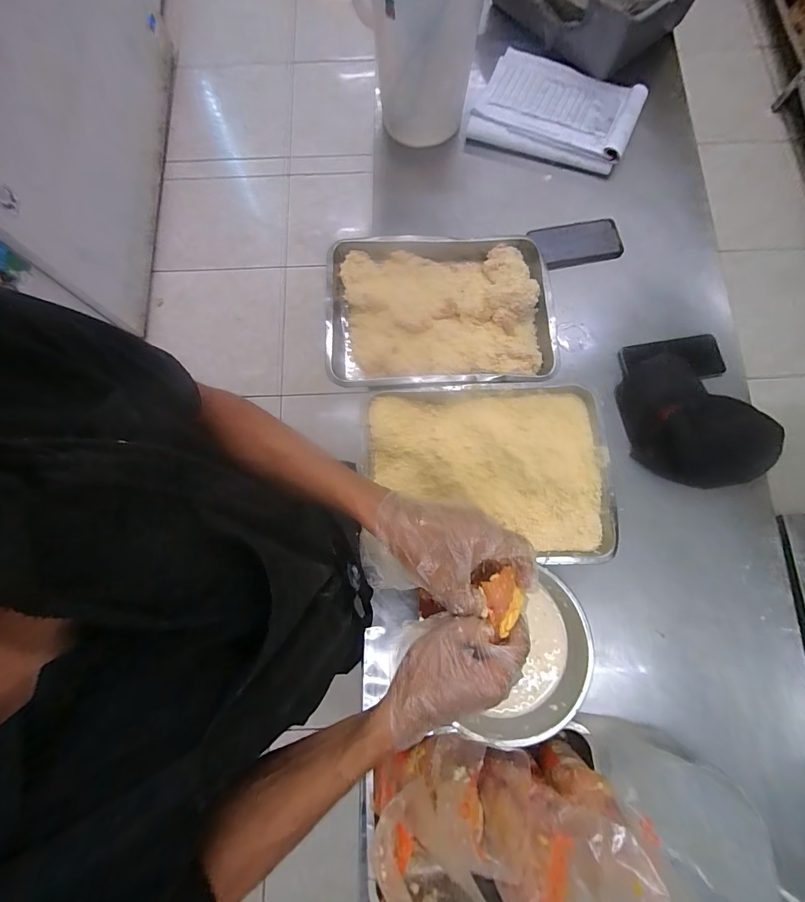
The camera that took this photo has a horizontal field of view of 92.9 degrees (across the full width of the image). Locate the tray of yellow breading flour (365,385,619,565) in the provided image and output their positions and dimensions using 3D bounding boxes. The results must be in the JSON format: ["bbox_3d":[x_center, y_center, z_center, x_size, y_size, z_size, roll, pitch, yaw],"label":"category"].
[{"bbox_3d":[0.132,0.033,0.607,0.367,0.040,0.268,-1,78,0],"label":"tray of yellow breading flour"}]

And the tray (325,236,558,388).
[{"bbox_3d":[0.061,-0.240,0.668,0.386,0.048,0.280,-2,78,0],"label":"tray"}]

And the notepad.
[{"bbox_3d":[0.315,-0.705,0.783,0.312,0.030,0.252,23,77,8],"label":"notepad"}]

